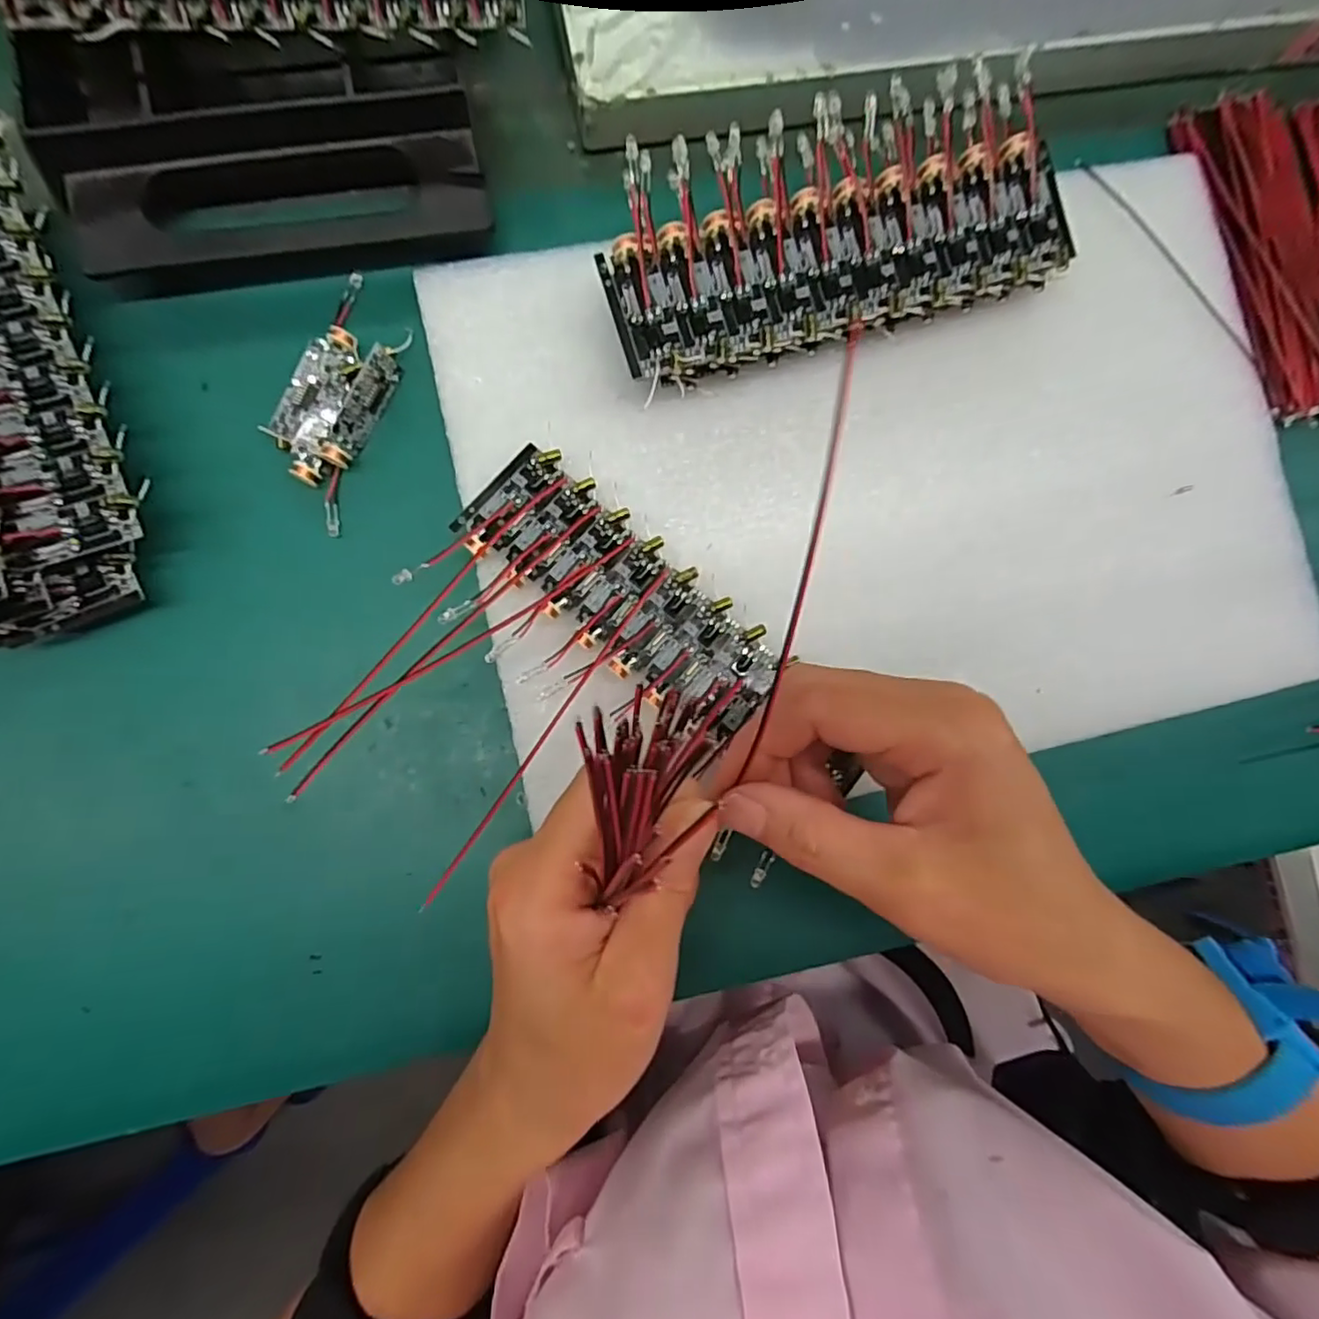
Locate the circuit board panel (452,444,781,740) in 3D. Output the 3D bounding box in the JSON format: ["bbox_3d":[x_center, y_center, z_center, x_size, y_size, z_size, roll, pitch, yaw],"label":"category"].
[{"bbox_3d":[-0.012,-0.022,0.218,0.117,0.007,0.045,38,85,-3],"label":"circuit board panel"}]

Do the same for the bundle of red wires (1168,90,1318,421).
[{"bbox_3d":[0.274,-0.169,0.265,0.087,0.009,0.136,-13,90,-6],"label":"bundle of red wires"}]

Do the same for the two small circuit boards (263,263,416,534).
[{"bbox_3d":[-0.114,-0.093,0.223,0.029,0.015,0.088,19,86,-5],"label":"two small circuit boards"}]

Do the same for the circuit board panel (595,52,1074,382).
[{"bbox_3d":[0.060,-0.148,0.222,0.164,0.032,0.071,-20,87,-6],"label":"circuit board panel"}]

